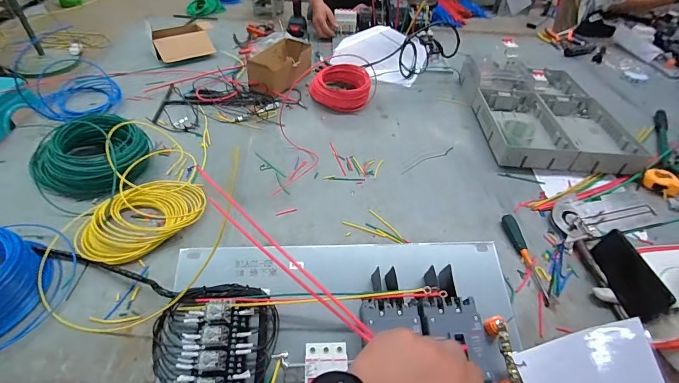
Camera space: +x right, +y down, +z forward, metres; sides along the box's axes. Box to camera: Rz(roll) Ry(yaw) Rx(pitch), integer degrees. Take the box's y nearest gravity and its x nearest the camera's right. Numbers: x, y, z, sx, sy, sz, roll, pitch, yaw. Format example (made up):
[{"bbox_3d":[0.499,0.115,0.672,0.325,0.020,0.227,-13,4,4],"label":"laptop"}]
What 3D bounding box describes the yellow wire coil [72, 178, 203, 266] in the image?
[{"bbox_3d":[-0.375,0.042,0.682,0.153,0.045,0.232,29,49,24],"label":"yellow wire coil"}]

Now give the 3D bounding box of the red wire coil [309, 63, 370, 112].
[{"bbox_3d":[-0.001,-0.312,1.066,0.185,0.082,0.124,6,43,2],"label":"red wire coil"}]

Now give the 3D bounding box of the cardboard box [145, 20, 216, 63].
[{"bbox_3d":[-0.563,-0.554,1.260,0.230,0.090,0.201,-25,51,-28],"label":"cardboard box"}]

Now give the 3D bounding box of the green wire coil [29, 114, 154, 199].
[{"bbox_3d":[-0.534,-0.078,0.772,0.183,0.117,0.190,2,43,-2],"label":"green wire coil"}]

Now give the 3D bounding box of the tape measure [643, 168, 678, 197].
[{"bbox_3d":[0.774,-0.021,0.845,0.061,0.031,0.085,-28,52,-30],"label":"tape measure"}]

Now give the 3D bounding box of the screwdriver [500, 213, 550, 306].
[{"bbox_3d":[0.357,0.121,0.673,0.025,0.030,0.186,-3,44,-8],"label":"screwdriver"}]

